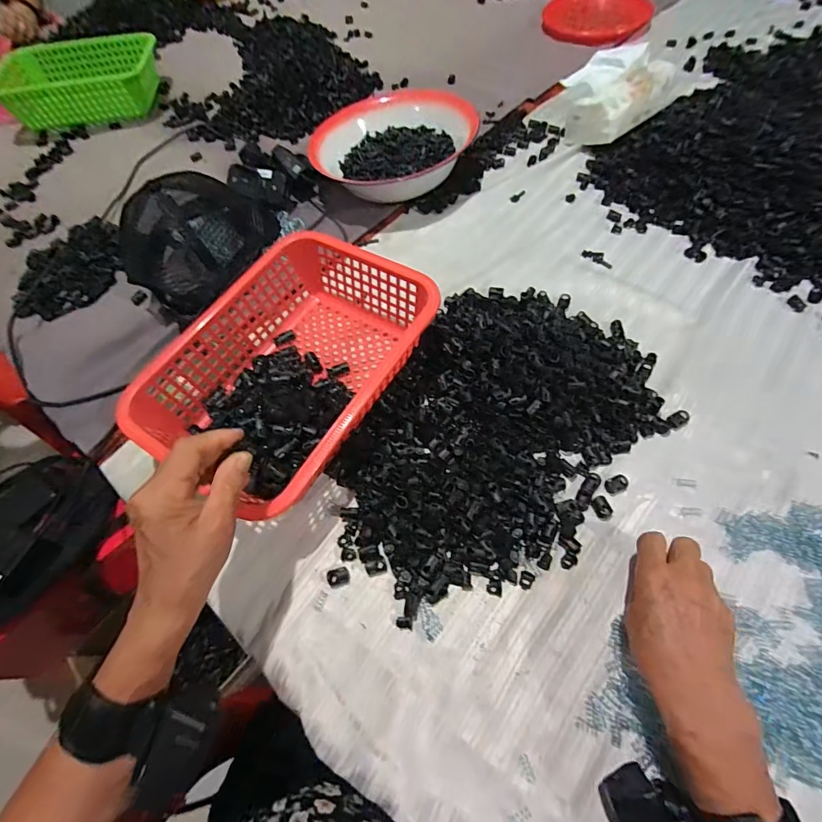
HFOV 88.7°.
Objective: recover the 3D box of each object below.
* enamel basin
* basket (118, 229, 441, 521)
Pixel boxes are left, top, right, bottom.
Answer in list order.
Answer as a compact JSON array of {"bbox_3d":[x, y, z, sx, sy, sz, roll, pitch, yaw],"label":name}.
[{"bbox_3d":[-0.025,-0.425,0.669,0.249,0.074,0.193,2,62,5],"label":"enamel basin"},{"bbox_3d":[-0.124,-0.045,0.457,0.212,0.084,0.289,27,67,17],"label":"basket"}]

